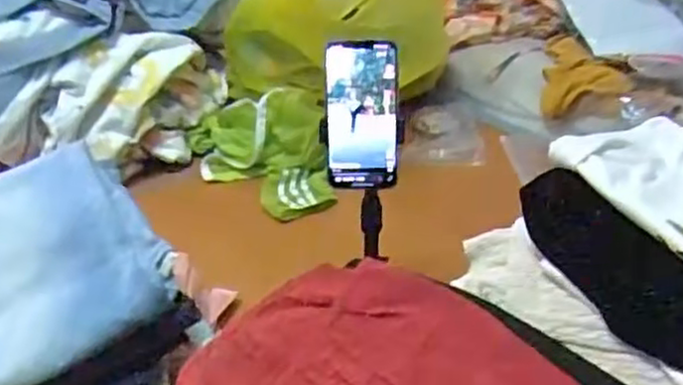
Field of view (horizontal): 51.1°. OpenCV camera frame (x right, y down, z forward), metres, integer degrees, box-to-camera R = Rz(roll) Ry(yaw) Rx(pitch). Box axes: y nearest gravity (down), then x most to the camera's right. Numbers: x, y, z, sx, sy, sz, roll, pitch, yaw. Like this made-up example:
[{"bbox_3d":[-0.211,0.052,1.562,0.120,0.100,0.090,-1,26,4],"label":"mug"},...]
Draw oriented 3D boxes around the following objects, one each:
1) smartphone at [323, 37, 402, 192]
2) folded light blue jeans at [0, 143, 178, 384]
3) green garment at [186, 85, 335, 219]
[{"bbox_3d":[0.022,-0.078,0.735,0.074,0.151,0.007,-1,16,3],"label":"smartphone"},{"bbox_3d":[-0.305,0.064,0.637,0.254,0.044,0.288,-17,34,-24],"label":"folded light blue jeans"},{"bbox_3d":[-0.119,-0.079,1.069,0.261,0.124,0.138,24,39,35],"label":"green garment"}]

